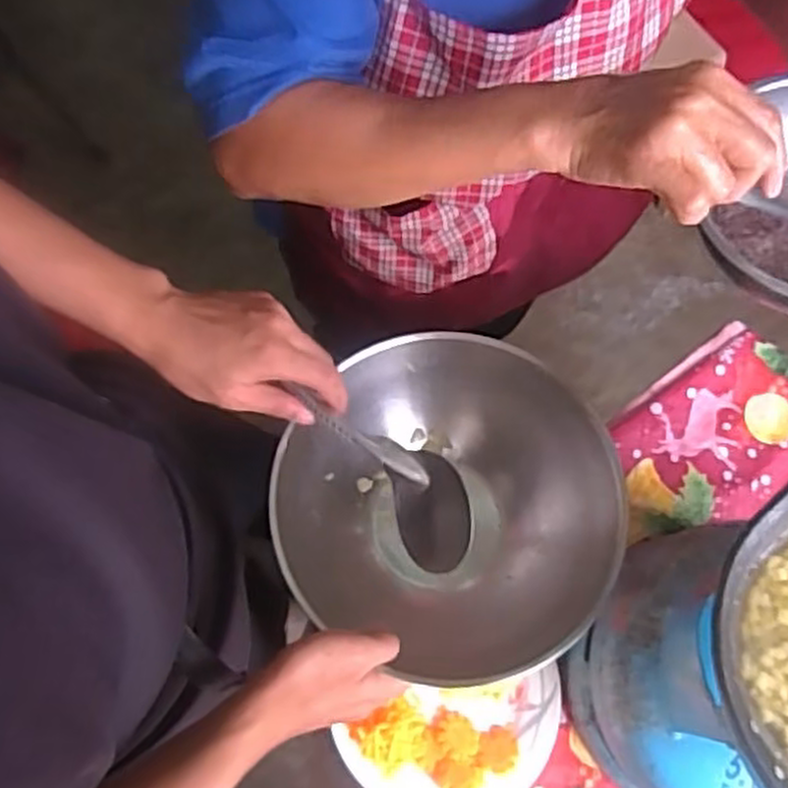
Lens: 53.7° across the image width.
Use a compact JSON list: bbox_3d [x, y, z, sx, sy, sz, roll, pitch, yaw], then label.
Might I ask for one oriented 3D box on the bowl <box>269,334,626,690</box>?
[{"bbox_3d":[0.038,0.085,0.573,0.231,0.097,0.235,1,68,-1],"label":"bowl"}]

